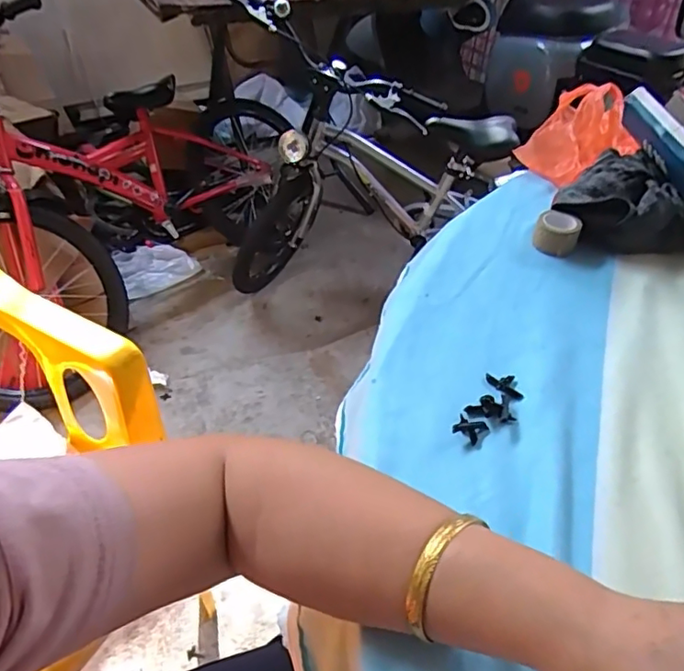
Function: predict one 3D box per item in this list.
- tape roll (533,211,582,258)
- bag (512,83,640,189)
[{"bbox_3d":[0.192,-0.091,0.514,0.037,0.026,0.037,18,46,17],"label":"tape roll"},{"bbox_3d":[0.262,-0.217,0.623,0.112,0.060,0.147,30,50,27],"label":"bag"}]

